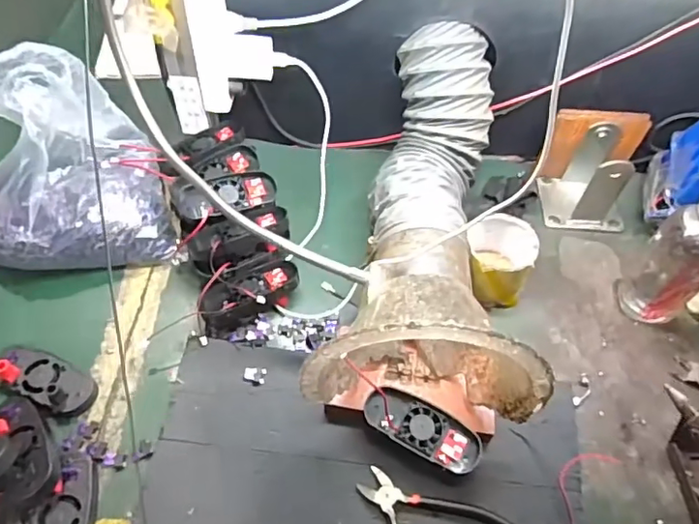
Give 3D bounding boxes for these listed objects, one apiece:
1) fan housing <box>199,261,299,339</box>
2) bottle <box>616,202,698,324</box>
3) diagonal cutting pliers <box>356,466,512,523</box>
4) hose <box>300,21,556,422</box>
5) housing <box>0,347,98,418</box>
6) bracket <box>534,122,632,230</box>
[{"bbox_3d":[-0.112,0.036,0.623,0.111,0.045,0.063,-20,58,-16],"label":"fan housing"},{"bbox_3d":[0.358,-0.006,0.592,0.061,0.186,0.069,-36,64,-24],"label":"bottle"},{"bbox_3d":[0.065,0.251,0.500,0.141,0.012,0.125,34,60,19],"label":"diagonal cutting pliers"},{"bbox_3d":[0.113,-0.037,0.588,0.200,0.192,0.409,13,55,8],"label":"hose"},{"bbox_3d":[-0.310,0.118,0.560,0.102,0.027,0.050,19,56,10],"label":"housing"},{"bbox_3d":[0.315,-0.107,0.702,0.106,0.106,0.082,2,55,-2],"label":"bracket"}]

